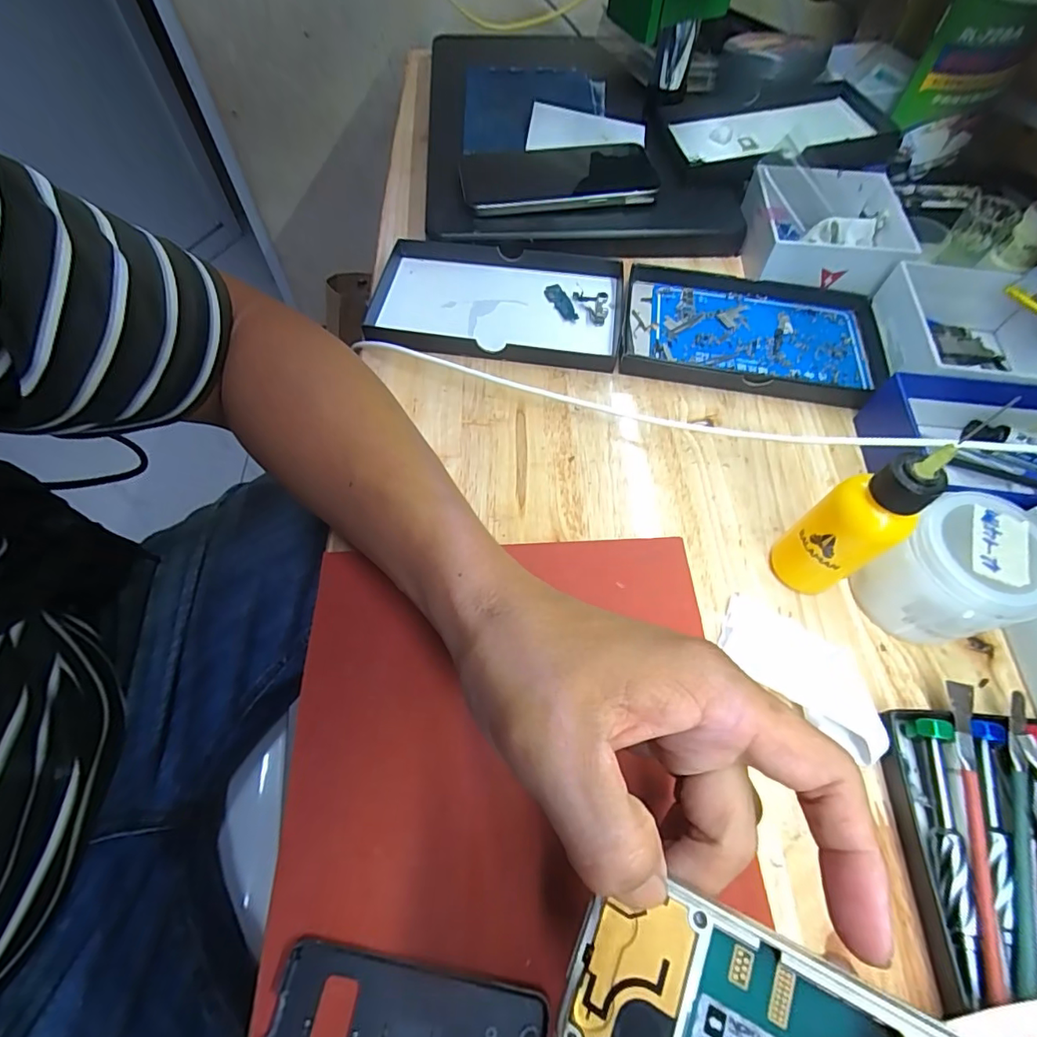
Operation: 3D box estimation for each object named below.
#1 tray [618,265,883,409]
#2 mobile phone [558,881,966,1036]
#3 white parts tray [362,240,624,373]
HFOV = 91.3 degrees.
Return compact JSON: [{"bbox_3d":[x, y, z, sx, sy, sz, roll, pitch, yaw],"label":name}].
[{"bbox_3d":[0.164,-0.131,0.357,0.175,0.015,0.106,10,61,4],"label":"tray"},{"bbox_3d":[0.059,0.126,0.117,0.097,0.008,0.047,13,65,29],"label":"mobile phone"},{"bbox_3d":[-0.017,-0.157,0.369,0.178,0.021,0.111,8,61,2],"label":"white parts tray"}]

